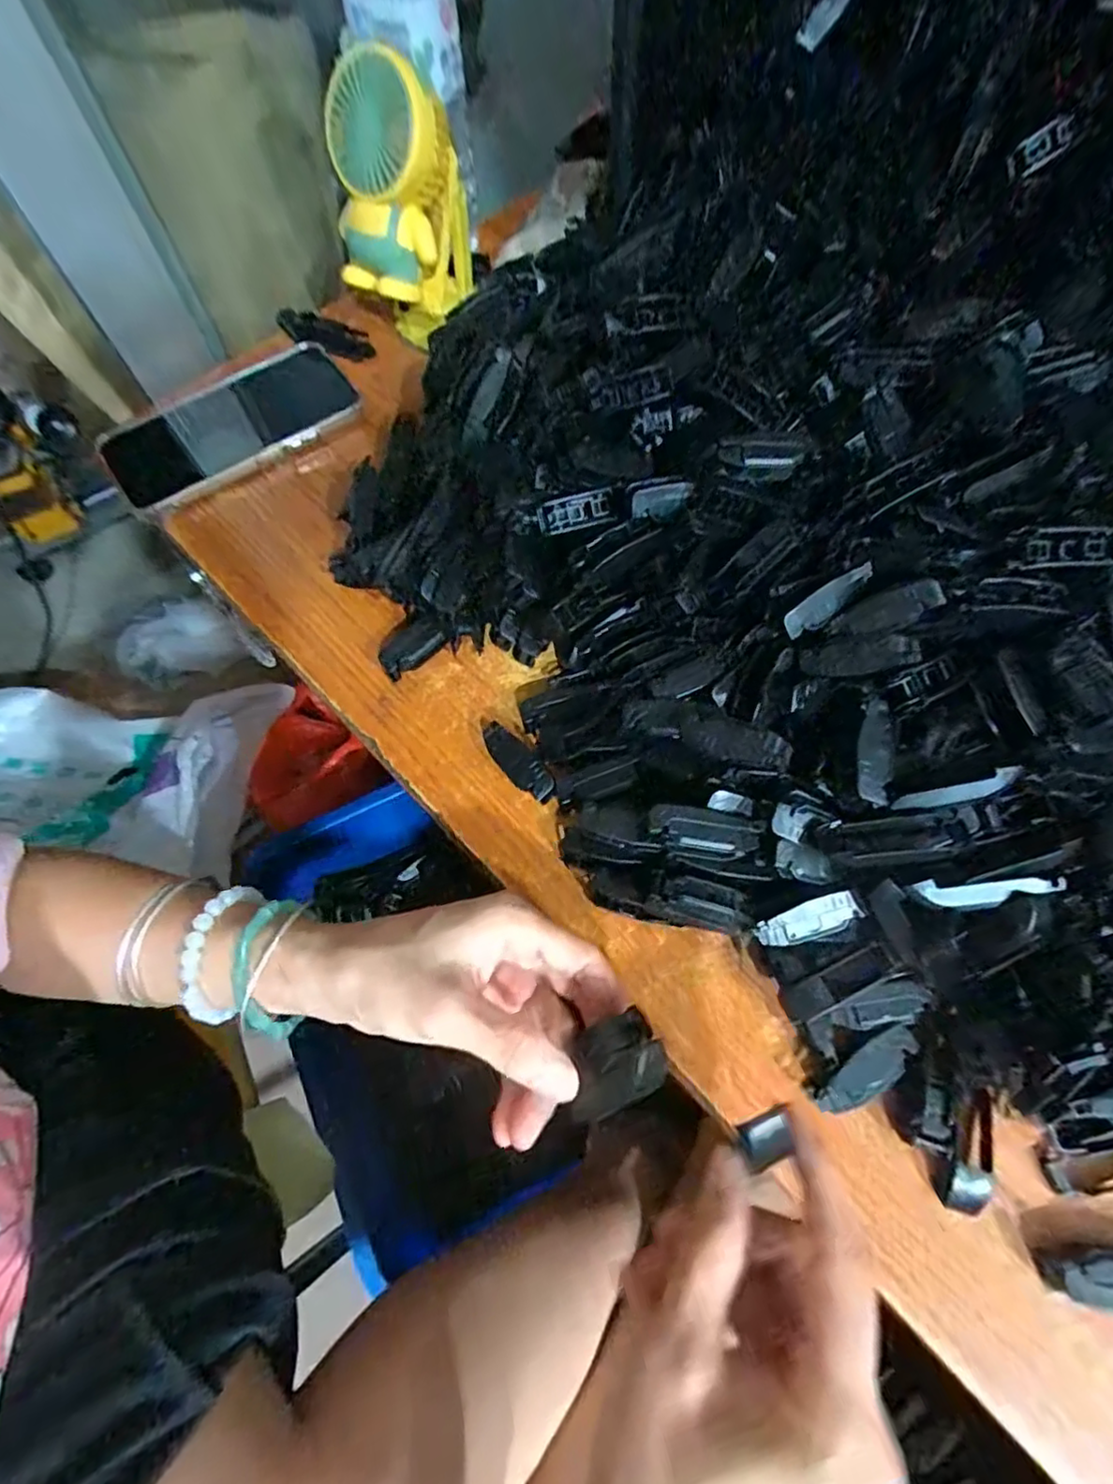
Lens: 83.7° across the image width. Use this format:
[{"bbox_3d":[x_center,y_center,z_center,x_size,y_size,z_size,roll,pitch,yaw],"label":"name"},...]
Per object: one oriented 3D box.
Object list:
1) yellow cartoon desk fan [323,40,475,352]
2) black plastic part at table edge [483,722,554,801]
[{"bbox_3d":[-0.097,-0.328,0.399,0.079,0.147,0.086,-8,66,-2],"label":"yellow cartoon desk fan"},{"bbox_3d":[-0.019,0.011,0.324,0.018,0.014,0.047,-37,70,-14],"label":"black plastic part at table edge"}]

